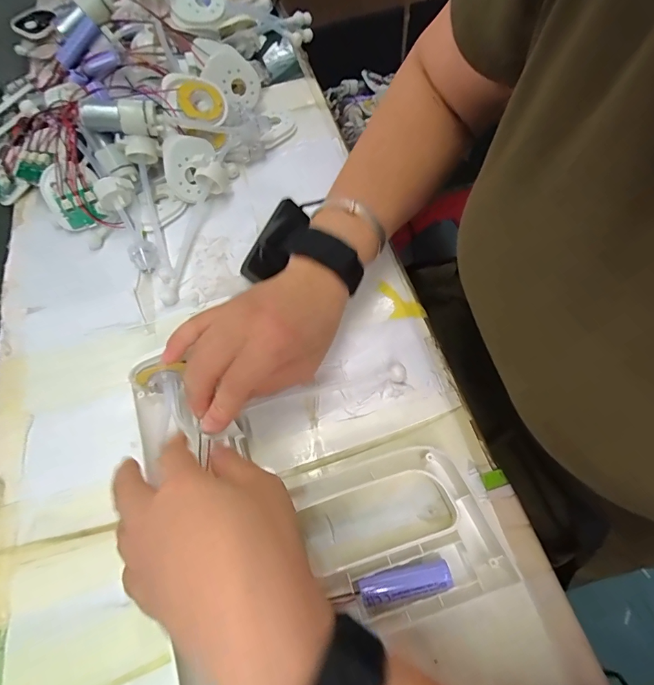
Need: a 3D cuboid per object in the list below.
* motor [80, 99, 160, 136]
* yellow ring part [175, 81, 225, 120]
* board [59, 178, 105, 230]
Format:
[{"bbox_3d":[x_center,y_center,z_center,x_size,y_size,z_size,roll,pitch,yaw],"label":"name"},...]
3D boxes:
[{"bbox_3d":[-0.179,-0.197,0.339,0.057,0.027,0.021,-8,63,-1],"label":"motor"},{"bbox_3d":[-0.119,-0.227,0.368,0.040,0.007,0.032,-11,98,-22],"label":"yellow ring part"},{"bbox_3d":[-0.228,-0.126,0.360,0.032,0.035,0.007,-24,19,-6],"label":"board"}]

